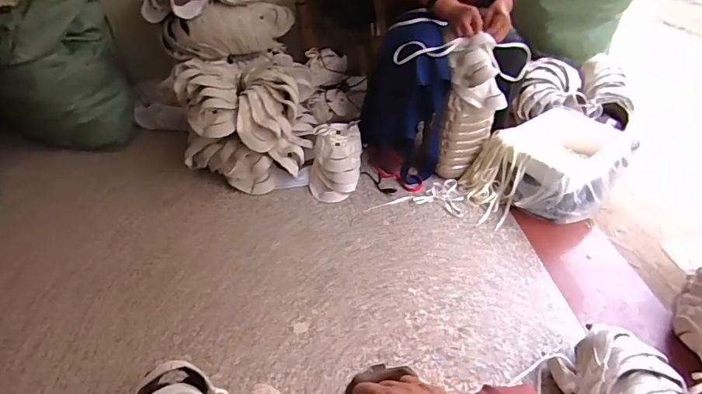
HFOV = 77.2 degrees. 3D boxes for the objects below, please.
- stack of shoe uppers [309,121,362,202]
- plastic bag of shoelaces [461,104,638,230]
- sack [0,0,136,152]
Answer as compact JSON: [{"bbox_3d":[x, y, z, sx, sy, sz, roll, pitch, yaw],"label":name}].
[{"bbox_3d":[-0.049,-0.117,1.403,0.158,0.156,0.221,4,39,4],"label":"stack of shoe uppers"},{"bbox_3d":[0.611,-0.097,1.372,0.516,0.164,0.370,-31,48,-33],"label":"plastic bag of shoelaces"},{"bbox_3d":[-1.052,-0.469,1.507,0.472,0.569,0.413,-17,40,-19],"label":"sack"}]

